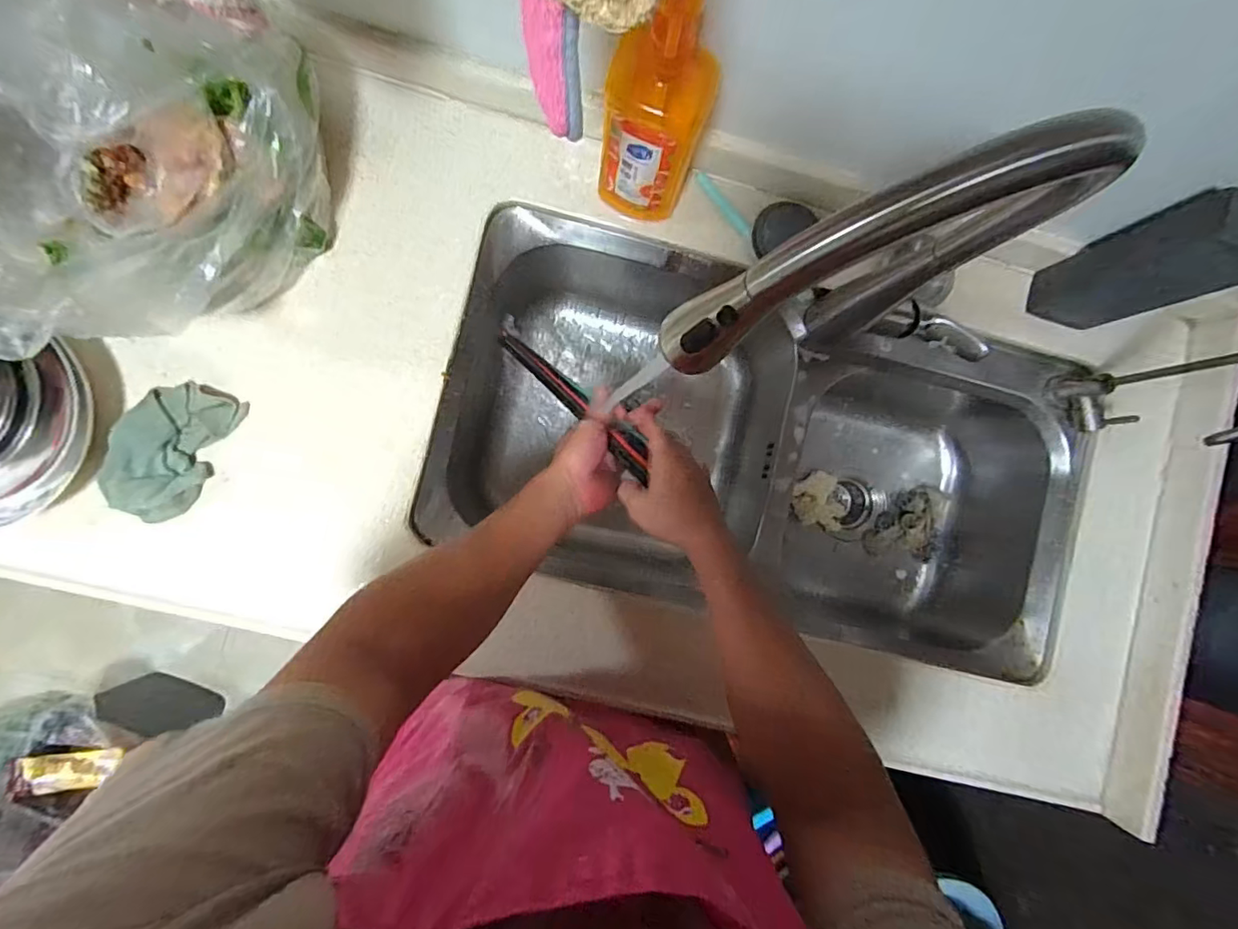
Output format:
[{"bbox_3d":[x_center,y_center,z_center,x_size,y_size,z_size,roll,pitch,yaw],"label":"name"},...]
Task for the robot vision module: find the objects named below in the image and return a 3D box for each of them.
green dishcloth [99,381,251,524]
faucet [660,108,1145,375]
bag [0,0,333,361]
[{"bbox_3d":[-0.450,-0.015,0.538,0.085,0.031,0.142,25,86,-5],"label":"green dishcloth"},{"bbox_3d":[0.145,-0.131,0.435,0.251,0.409,0.051,-22,91,-6],"label":"faucet"},{"bbox_3d":[-0.388,-0.217,0.456,0.202,0.216,0.283,4,89,-5],"label":"bag"}]

